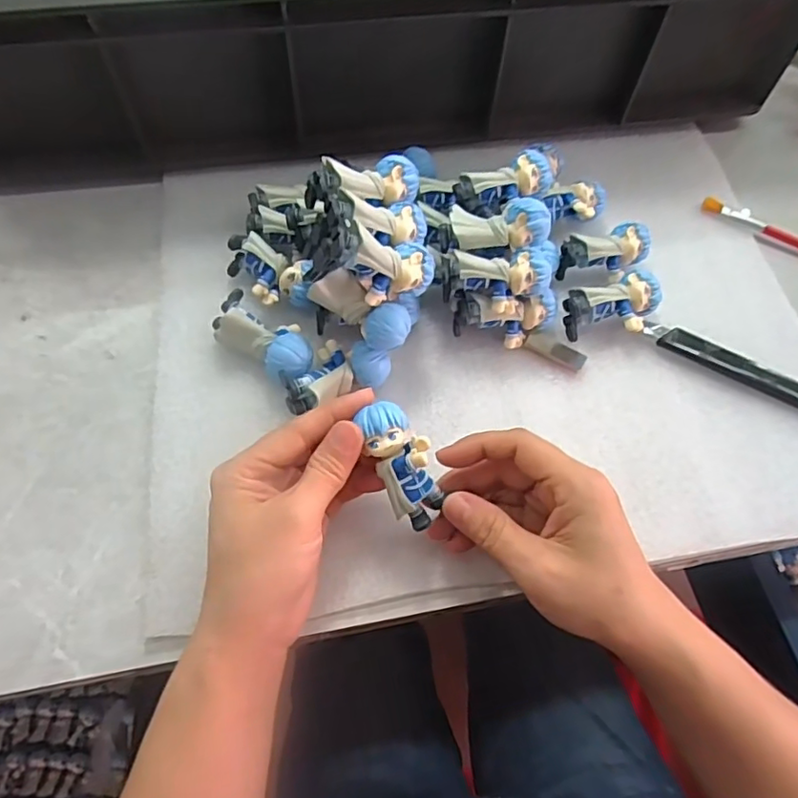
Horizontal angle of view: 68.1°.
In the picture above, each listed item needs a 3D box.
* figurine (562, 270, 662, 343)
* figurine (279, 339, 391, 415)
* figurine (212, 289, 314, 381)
[{"bbox_3d":[0.132,-0.055,0.367,0.057,0.026,0.033,-14,66,-9],"label":"figurine"},{"bbox_3d":[-0.038,-0.014,0.338,0.061,0.029,0.036,-28,68,-15],"label":"figurine"},{"bbox_3d":[-0.078,-0.035,0.347,0.065,0.026,0.036,35,68,14],"label":"figurine"}]

